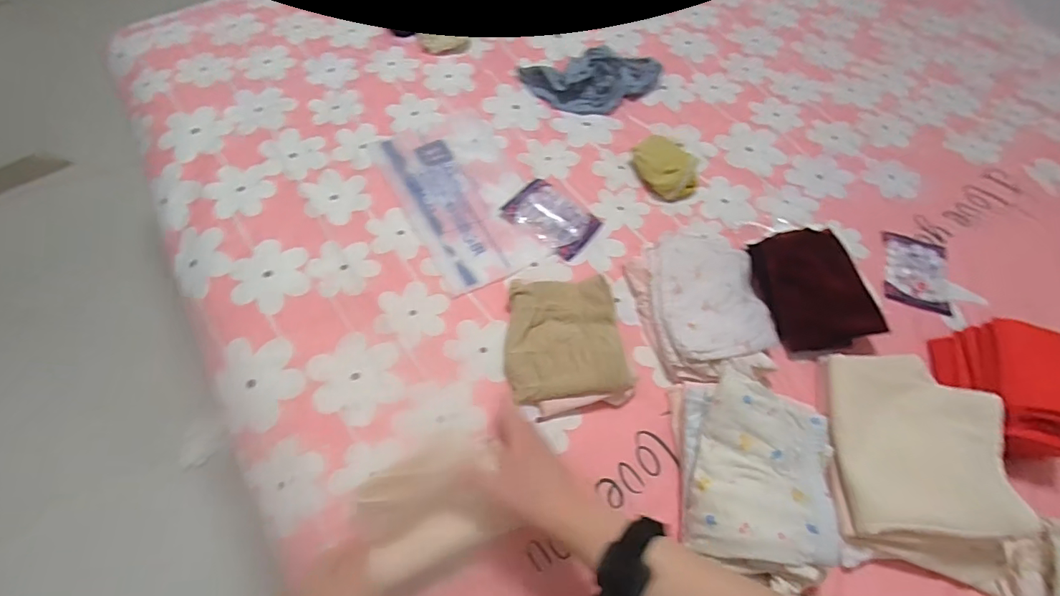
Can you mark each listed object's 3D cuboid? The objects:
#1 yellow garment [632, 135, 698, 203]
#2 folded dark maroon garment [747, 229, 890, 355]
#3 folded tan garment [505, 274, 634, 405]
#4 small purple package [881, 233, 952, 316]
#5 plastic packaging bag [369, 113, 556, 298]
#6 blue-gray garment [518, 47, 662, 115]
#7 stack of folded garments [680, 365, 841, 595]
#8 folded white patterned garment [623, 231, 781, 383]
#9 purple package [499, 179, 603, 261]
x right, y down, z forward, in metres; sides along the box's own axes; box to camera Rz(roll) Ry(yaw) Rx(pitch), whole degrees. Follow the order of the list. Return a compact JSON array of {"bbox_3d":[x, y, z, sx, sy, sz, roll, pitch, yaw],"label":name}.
[{"bbox_3d":[0.182,-0.176,0.672,0.064,0.036,0.094,-37,71,-20],"label":"yellow garment"},{"bbox_3d":[0.335,-0.011,0.596,0.115,0.035,0.147,-13,64,-11],"label":"folded dark maroon garment"},{"bbox_3d":[0.035,0.043,0.546,0.121,0.038,0.130,-3,63,-5],"label":"folded tan garment"},{"bbox_3d":[0.490,-0.033,0.638,0.077,0.012,0.108,13,62,3],"label":"small purple package"},{"bbox_3d":[-0.085,-0.135,0.646,0.152,0.006,0.263,-24,67,-15],"label":"plastic packaging bag"},{"bbox_3d":[0.097,-0.330,0.750,0.203,0.038,0.106,-16,65,-12],"label":"blue-gray garment"},{"bbox_3d":[0.209,0.166,0.468,0.121,0.078,0.174,13,62,3],"label":"stack of folded garments"},{"bbox_3d":[0.206,0.000,0.580,0.153,0.039,0.190,-10,64,-9],"label":"folded white patterned garment"},{"bbox_3d":[0.029,-0.105,0.636,0.109,0.014,0.081,38,66,15],"label":"purple package"}]

